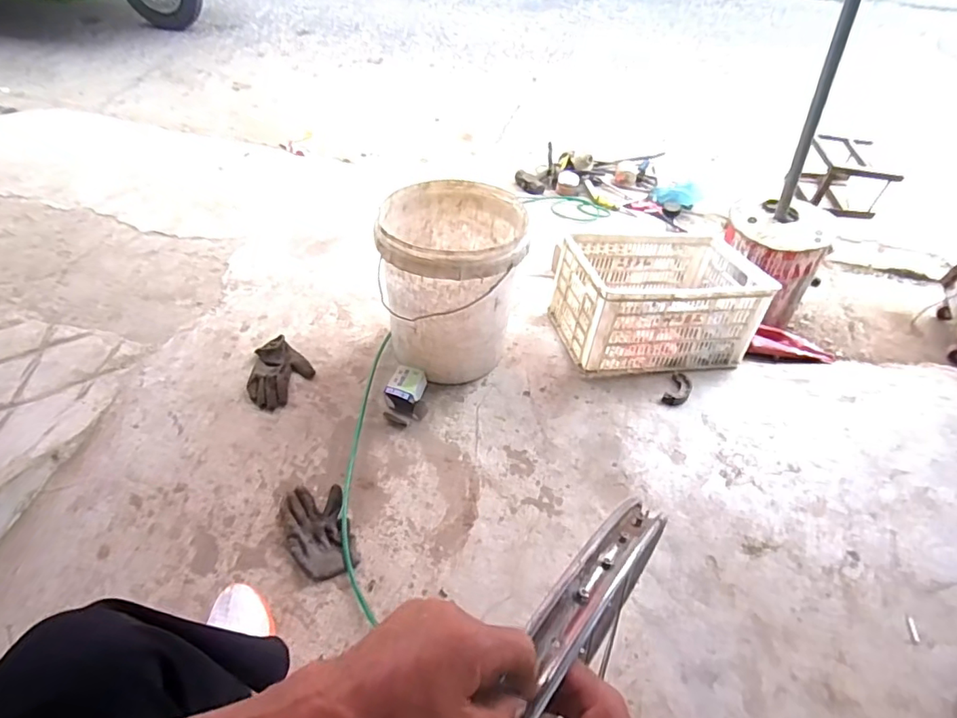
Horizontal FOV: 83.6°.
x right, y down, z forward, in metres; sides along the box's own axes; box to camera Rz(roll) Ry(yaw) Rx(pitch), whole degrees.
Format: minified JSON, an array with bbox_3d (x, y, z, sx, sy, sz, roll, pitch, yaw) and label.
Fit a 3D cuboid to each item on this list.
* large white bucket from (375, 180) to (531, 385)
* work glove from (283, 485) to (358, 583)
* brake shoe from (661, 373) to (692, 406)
[{"bbox_3d":[-0.062,-0.178,1.188,0.293,0.334,0.338,3,50,-3],"label":"large white bucket"},{"bbox_3d":[-0.291,0.307,0.968,0.108,0.026,0.180,-14,53,-17],"label":"work glove"},{"bbox_3d":[0.469,0.069,1.250,0.051,0.017,0.116,27,52,17],"label":"brake shoe"}]

